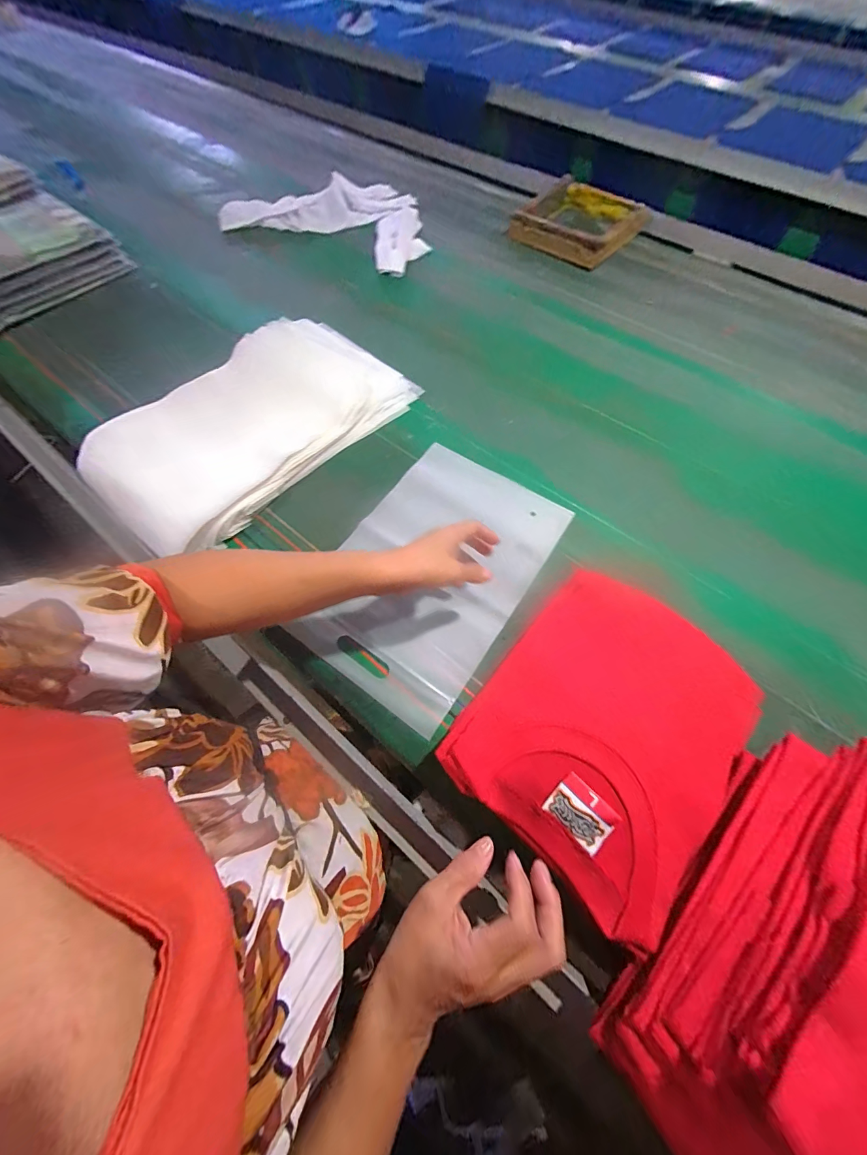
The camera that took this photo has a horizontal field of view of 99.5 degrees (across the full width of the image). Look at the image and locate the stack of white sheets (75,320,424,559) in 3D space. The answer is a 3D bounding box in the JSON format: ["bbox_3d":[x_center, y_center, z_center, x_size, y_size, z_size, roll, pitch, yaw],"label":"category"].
[{"bbox_3d":[-0.282,-0.250,0.580,0.287,0.056,0.469,37,71,16],"label":"stack of white sheets"}]

